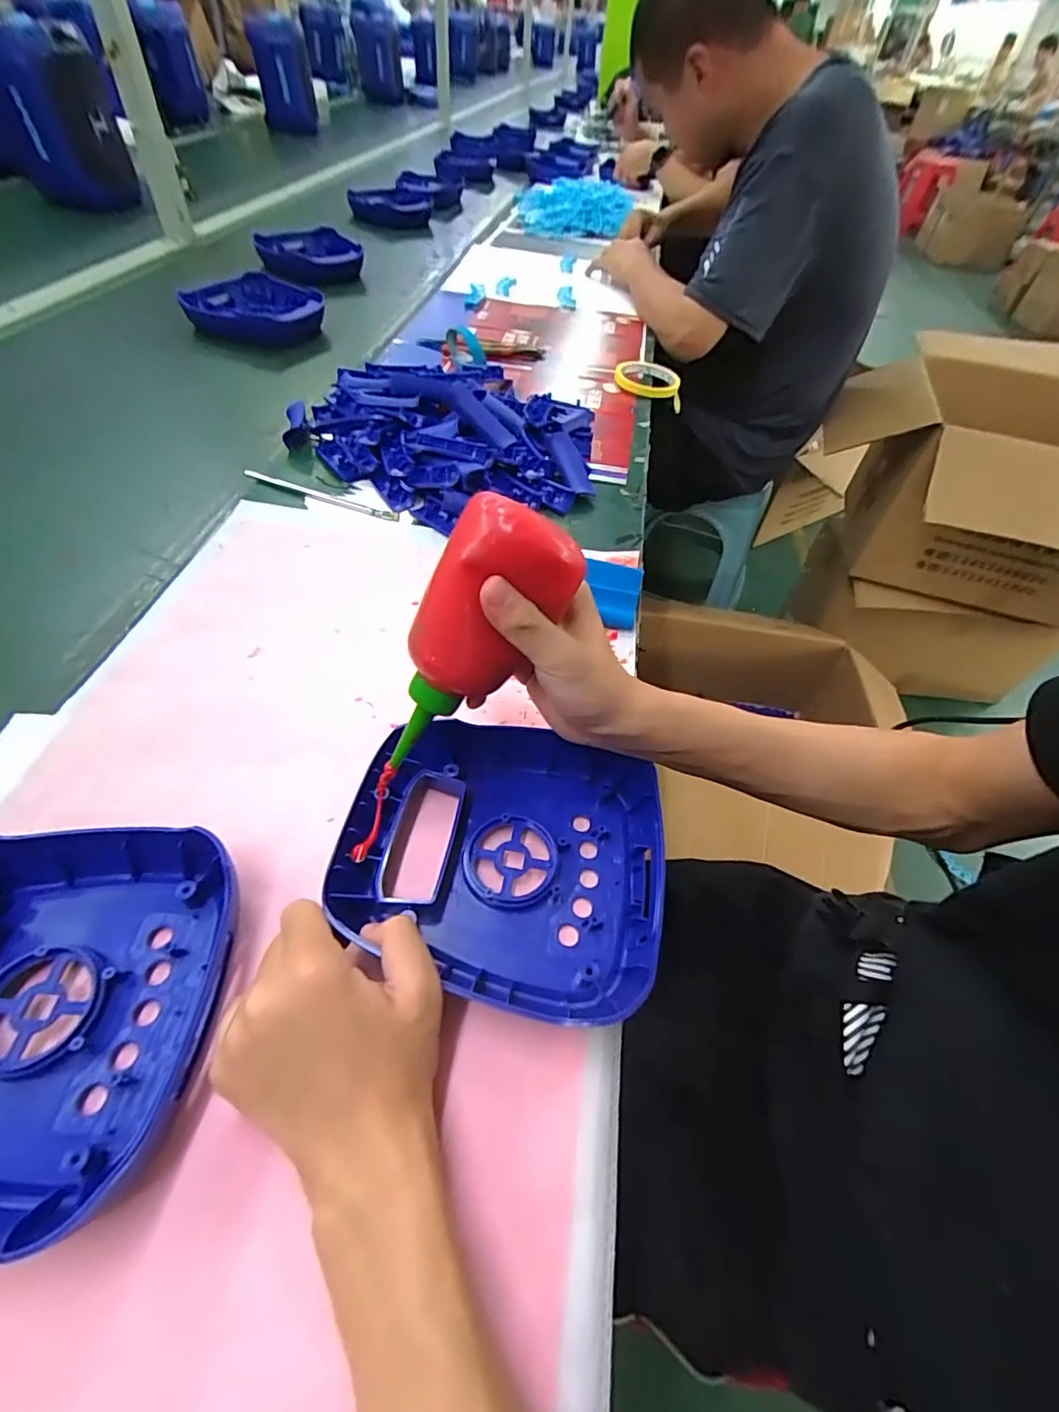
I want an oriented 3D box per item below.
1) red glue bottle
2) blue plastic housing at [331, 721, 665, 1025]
[{"bbox_3d":[-0.036,-0.029,0.289,0.050,0.151,0.049,44,25,26],"label":"red glue bottle"},{"bbox_3d":[-0.014,0.085,0.328,0.180,0.041,0.165,9,52,3],"label":"blue plastic housing"}]

